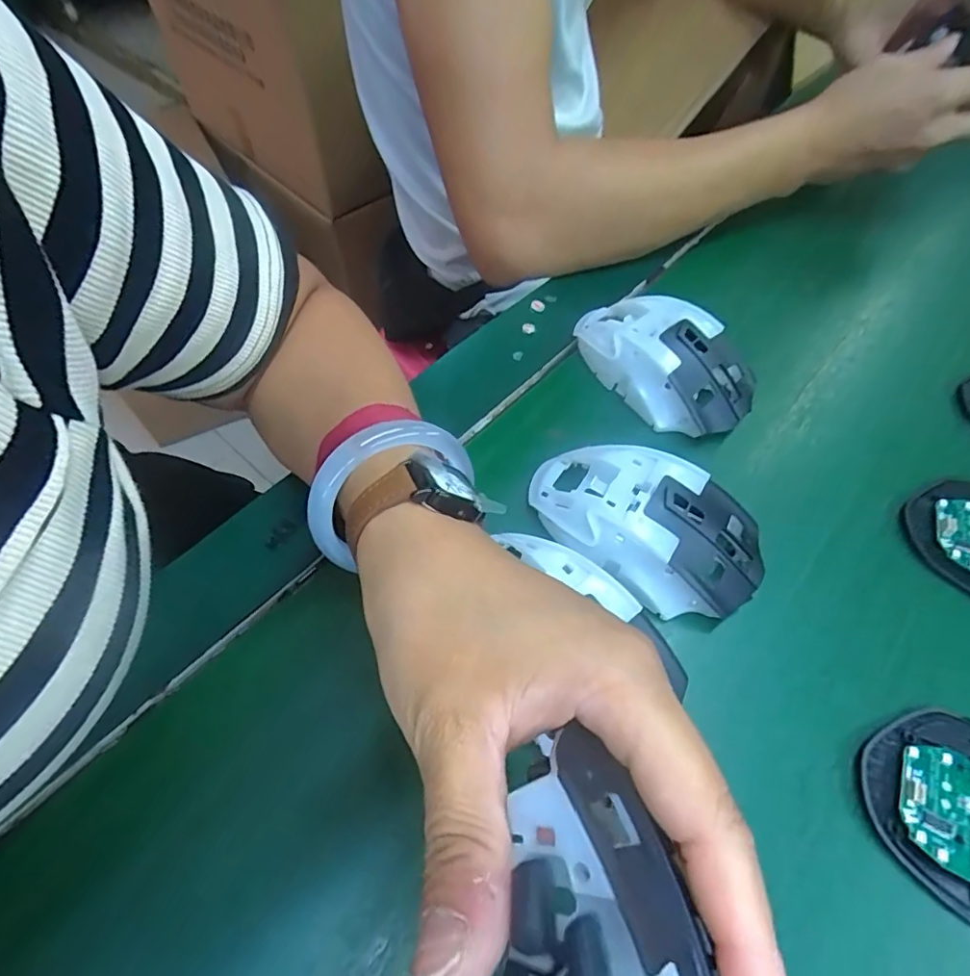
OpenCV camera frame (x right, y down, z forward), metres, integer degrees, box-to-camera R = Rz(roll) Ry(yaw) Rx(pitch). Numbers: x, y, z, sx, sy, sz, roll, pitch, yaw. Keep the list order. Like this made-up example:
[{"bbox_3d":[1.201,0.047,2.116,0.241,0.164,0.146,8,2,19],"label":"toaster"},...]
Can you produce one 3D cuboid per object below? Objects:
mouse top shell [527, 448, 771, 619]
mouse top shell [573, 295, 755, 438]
[{"bbox_3d":[0.077,0.017,0.268,0.114,0.035,0.066,33,63,16],"label":"mouse top shell"},{"bbox_3d":[0.106,-0.078,0.329,0.059,0.042,0.111,-32,65,-20],"label":"mouse top shell"}]

